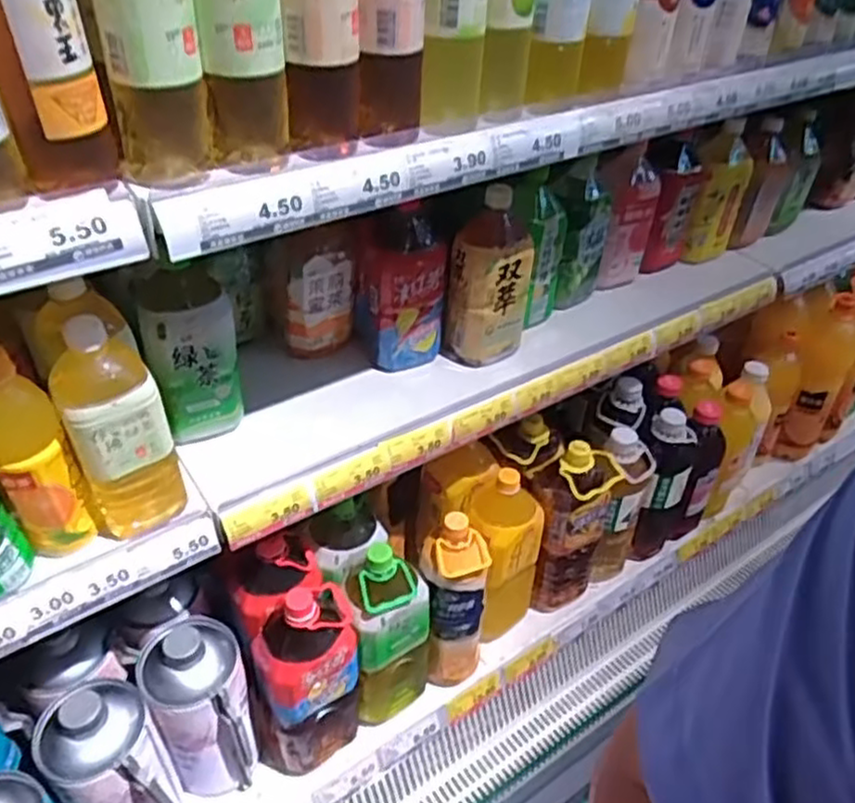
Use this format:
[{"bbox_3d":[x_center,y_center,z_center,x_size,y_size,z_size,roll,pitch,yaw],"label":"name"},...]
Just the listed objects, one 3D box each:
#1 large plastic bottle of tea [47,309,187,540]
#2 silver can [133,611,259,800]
[{"bbox_3d":[-0.270,0.025,0.630,0.083,0.206,0.070,-17,43,-22],"label":"large plastic bottle of tea"},{"bbox_3d":[-0.263,0.356,0.846,0.100,0.239,0.123,-18,44,-23],"label":"silver can"}]

